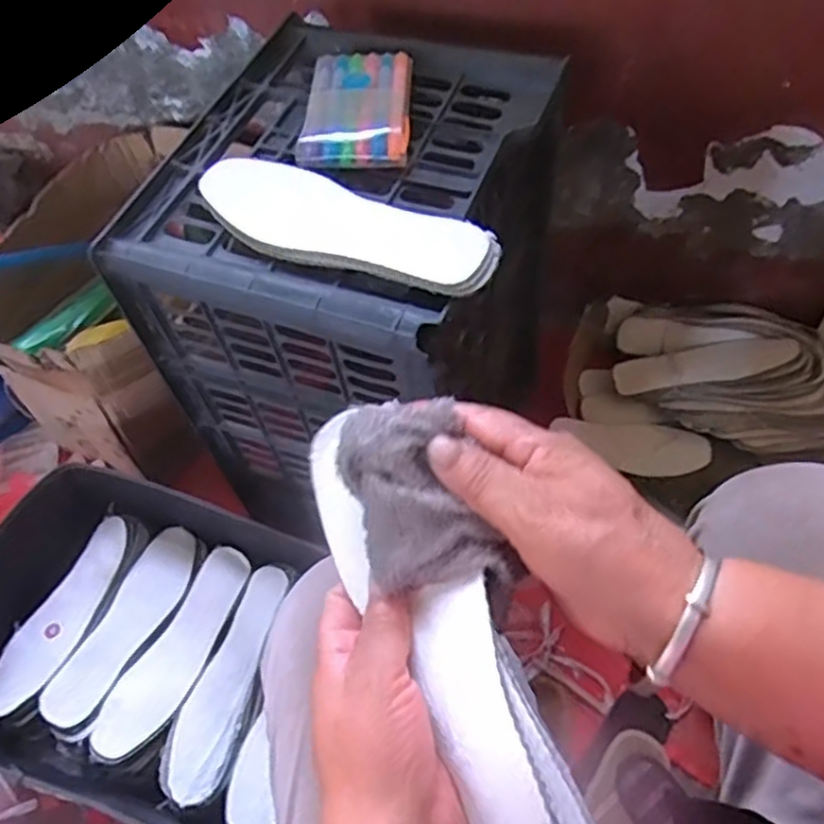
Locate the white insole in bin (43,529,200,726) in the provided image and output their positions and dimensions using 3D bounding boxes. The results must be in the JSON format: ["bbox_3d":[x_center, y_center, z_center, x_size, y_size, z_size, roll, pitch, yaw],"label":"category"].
[{"bbox_3d":[-0.301,0.220,0.770,0.064,0.018,0.220,17,58,14],"label":"white insole in bin"}]

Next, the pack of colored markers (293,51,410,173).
[{"bbox_3d":[-0.046,-0.254,0.603,0.087,0.017,0.142,-1,55,2],"label":"pack of colored markers"}]

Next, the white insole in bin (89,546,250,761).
[{"bbox_3d":[-0.239,0.243,0.745,0.070,0.019,0.221,21,59,16],"label":"white insole in bin"}]

